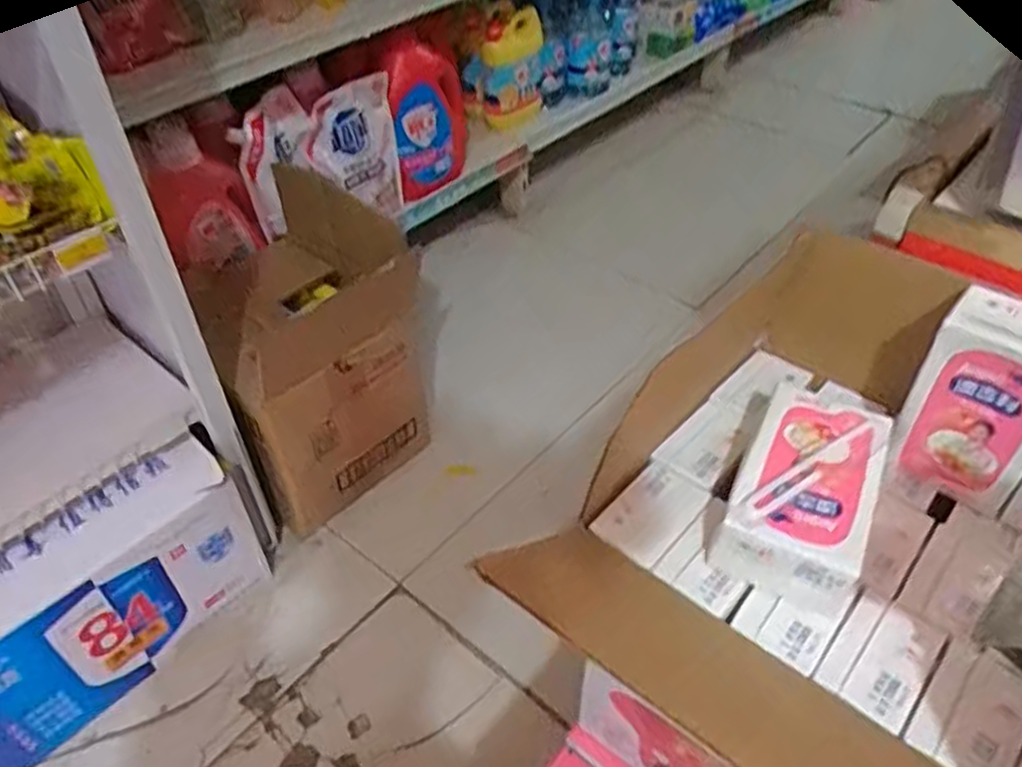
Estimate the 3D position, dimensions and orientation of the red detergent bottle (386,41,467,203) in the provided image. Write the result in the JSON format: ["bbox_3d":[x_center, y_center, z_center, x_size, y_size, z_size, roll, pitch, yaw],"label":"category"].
[{"bbox_3d":[-0.155,-0.477,1.402,0.080,0.266,0.184,24,48,25],"label":"red detergent bottle"}]

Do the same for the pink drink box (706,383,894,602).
[{"bbox_3d":[0.153,0.059,0.398,0.065,0.046,0.113,20,47,21],"label":"pink drink box"}]

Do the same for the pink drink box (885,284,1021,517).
[{"bbox_3d":[0.246,0.014,0.400,0.064,0.109,0.042,27,49,27],"label":"pink drink box"}]

